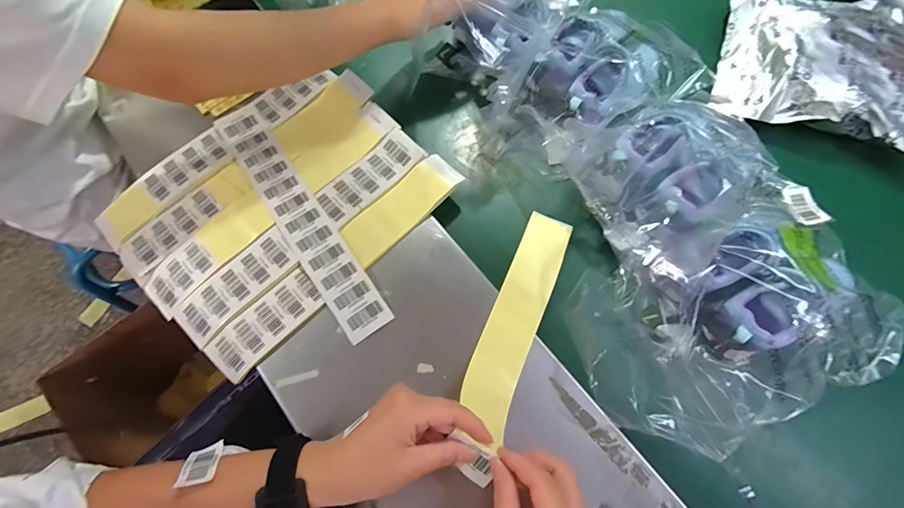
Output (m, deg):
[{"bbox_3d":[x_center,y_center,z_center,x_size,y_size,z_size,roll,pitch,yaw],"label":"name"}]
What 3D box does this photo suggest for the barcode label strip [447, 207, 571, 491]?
[{"bbox_3d":[0.064,0.070,0.390,0.053,0.042,0.282,22,65,6],"label":"barcode label strip"}]

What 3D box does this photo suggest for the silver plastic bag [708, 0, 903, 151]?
[{"bbox_3d":[0.504,-0.258,0.514,0.264,0.054,0.225,17,71,5],"label":"silver plastic bag"}]

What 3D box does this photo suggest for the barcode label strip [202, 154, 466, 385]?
[{"bbox_3d":[-0.120,0.006,0.430,0.326,0.010,0.053,-43,79,-13],"label":"barcode label strip"}]

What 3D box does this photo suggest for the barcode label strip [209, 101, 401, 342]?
[{"bbox_3d":[-0.173,-0.044,0.440,0.052,0.006,0.319,-34,74,-11],"label":"barcode label strip"}]

